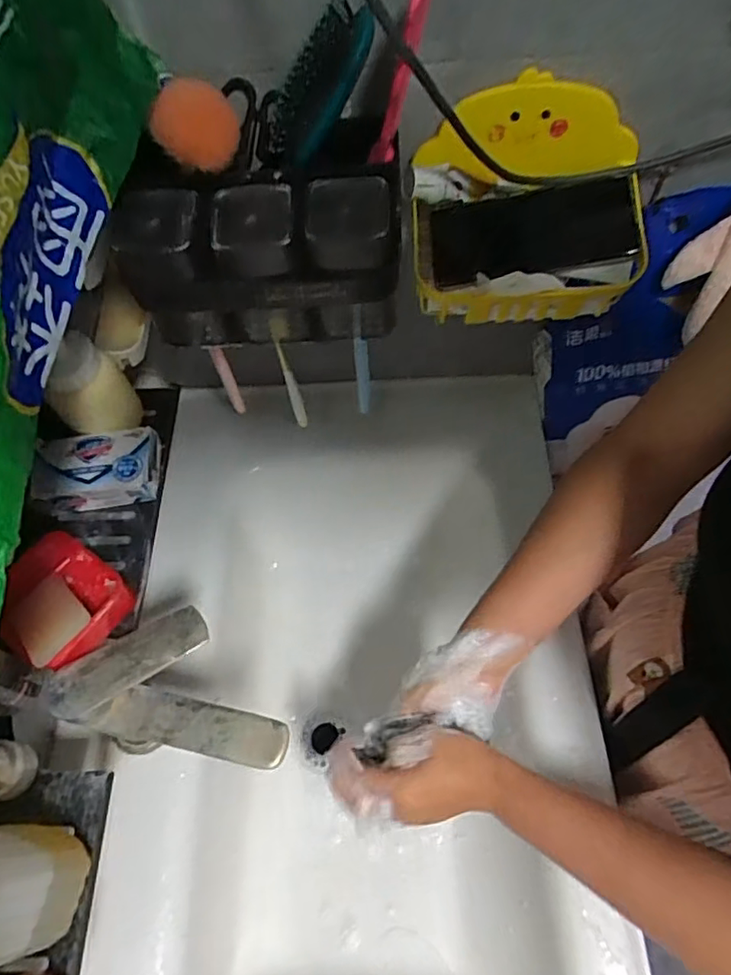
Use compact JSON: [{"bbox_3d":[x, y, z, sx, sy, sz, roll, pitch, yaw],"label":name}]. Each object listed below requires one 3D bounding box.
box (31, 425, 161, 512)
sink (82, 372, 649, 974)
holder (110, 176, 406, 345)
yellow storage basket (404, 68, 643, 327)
[{"bbox_3d":[-0.229,-0.017,0.518,0.100,0.037,0.056,-7,60,-2],"label":"box"},{"bbox_3d":[-0.010,0.252,0.609,0.459,0.201,0.806,1,60,3],"label":"sink"},{"bbox_3d":[-0.078,-0.177,0.484,0.208,0.115,0.074,-4,60,0],"label":"holder"},{"bbox_3d":[0.134,-0.225,0.489,0.182,0.134,0.123,-2,60,1],"label":"yellow storage basket"}]

